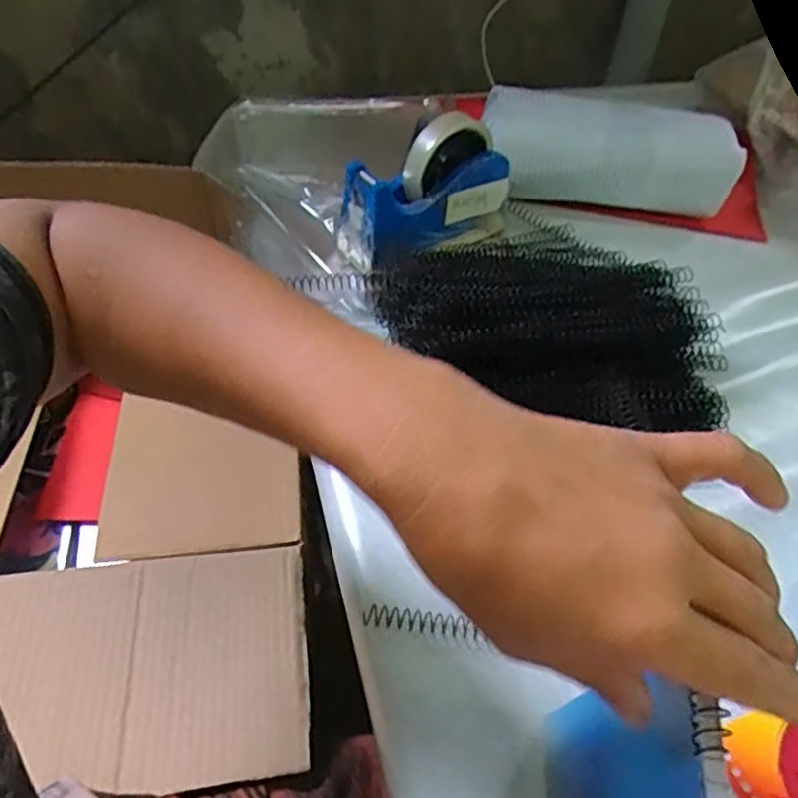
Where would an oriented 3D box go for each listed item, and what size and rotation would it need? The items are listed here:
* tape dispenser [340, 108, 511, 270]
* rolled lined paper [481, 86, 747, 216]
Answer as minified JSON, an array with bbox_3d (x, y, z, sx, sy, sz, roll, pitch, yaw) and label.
[{"bbox_3d":[0.030,-0.189,0.568,0.149,0.102,0.052,-21,49,-23],"label":"tape dispenser"},{"bbox_3d":[0.215,-0.254,0.650,0.250,0.083,0.082,2,44,-2],"label":"rolled lined paper"}]

